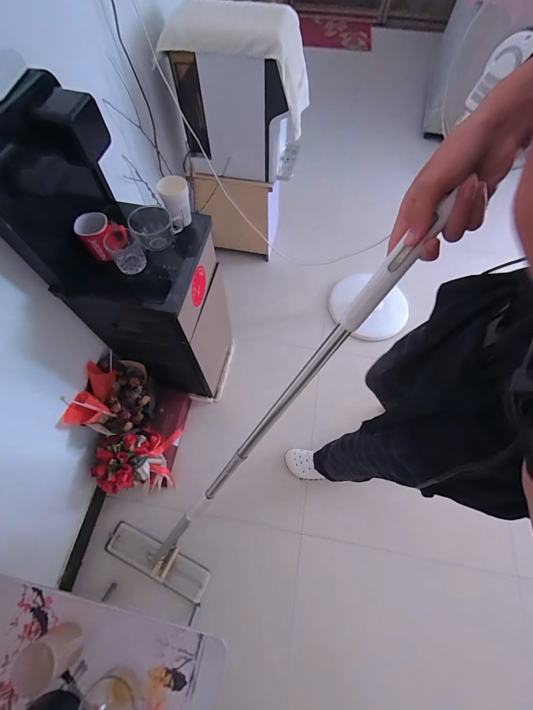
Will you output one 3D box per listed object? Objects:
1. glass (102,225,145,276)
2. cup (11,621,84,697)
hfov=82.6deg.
[{"bbox_3d":[-0.342,-0.252,0.737,0.078,0.075,0.074,-29,69,-14],"label":"glass"},{"bbox_3d":[-0.404,0.570,0.587,0.090,0.108,0.080,-34,70,-15],"label":"cup"}]

